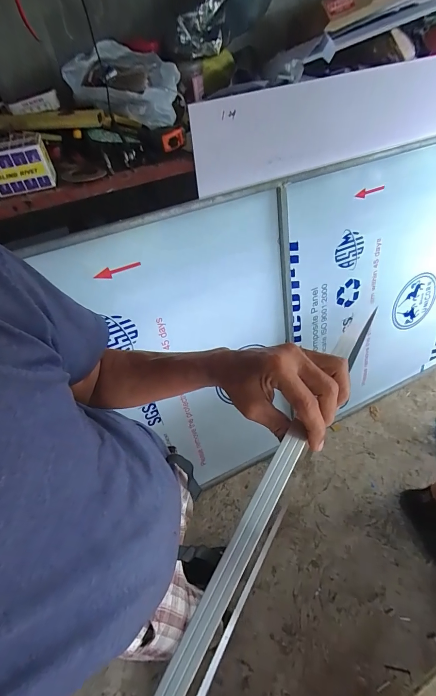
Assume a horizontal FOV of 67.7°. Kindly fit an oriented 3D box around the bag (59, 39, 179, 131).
[{"bbox_3d":[-0.228,-0.637,0.794,0.253,0.120,0.159,25,55,22],"label":"bag"}]

